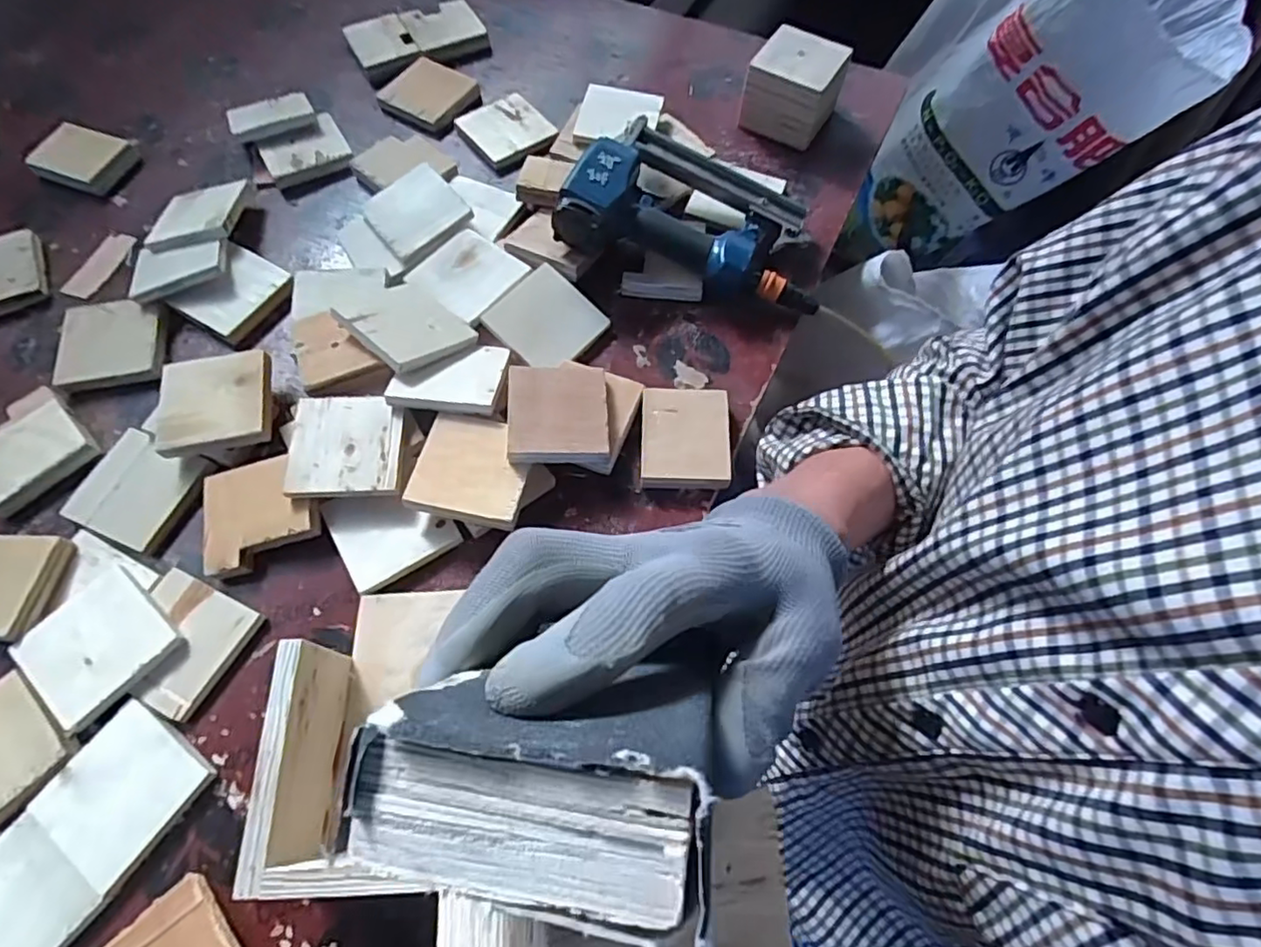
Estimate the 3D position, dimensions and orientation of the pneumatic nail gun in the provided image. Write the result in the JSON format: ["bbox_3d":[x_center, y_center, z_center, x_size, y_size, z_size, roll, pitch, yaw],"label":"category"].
[{"bbox_3d":[0.070,-0.277,0.653,0.257,0.092,0.167,12,62,4],"label":"pneumatic nail gun"}]

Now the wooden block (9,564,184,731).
[{"bbox_3d":[-0.407,0.131,0.486,0.090,0.017,0.091,38,67,17],"label":"wooden block"}]

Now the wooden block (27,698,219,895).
[{"bbox_3d":[-0.361,0.225,0.454,0.089,0.006,0.091,32,65,14],"label":"wooden block"}]

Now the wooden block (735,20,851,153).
[{"bbox_3d":[0.192,-0.454,0.755,0.102,0.084,0.086,22,63,9],"label":"wooden block"}]

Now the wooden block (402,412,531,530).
[{"bbox_3d":[-0.131,-0.005,0.533,0.089,0.013,0.091,12,58,-3],"label":"wooden block"}]

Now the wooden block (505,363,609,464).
[{"bbox_3d":[-0.063,-0.053,0.556,0.084,0.014,0.095,0,59,-9],"label":"wooden block"}]

